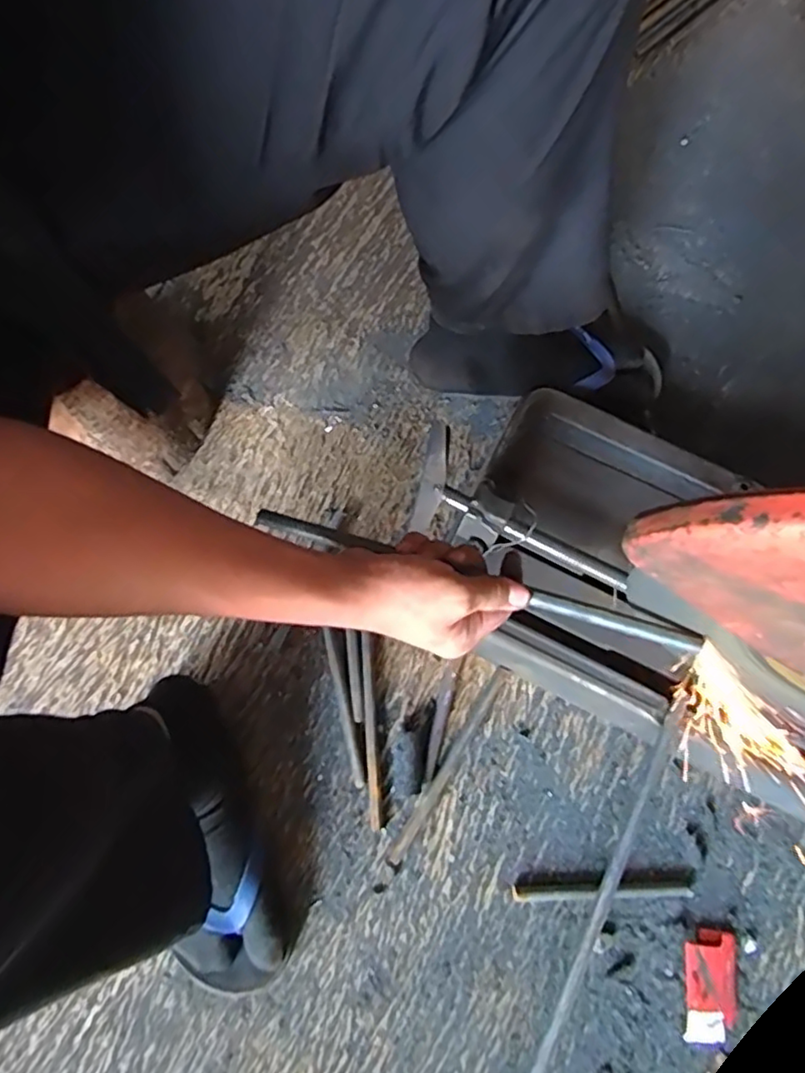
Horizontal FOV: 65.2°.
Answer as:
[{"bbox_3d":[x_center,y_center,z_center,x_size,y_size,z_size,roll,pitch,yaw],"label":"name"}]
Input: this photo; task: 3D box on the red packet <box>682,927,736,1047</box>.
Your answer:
[{"bbox_3d":[0.266,0.390,0.543,0.045,0.015,0.088,8,75,0],"label":"red packet"}]

